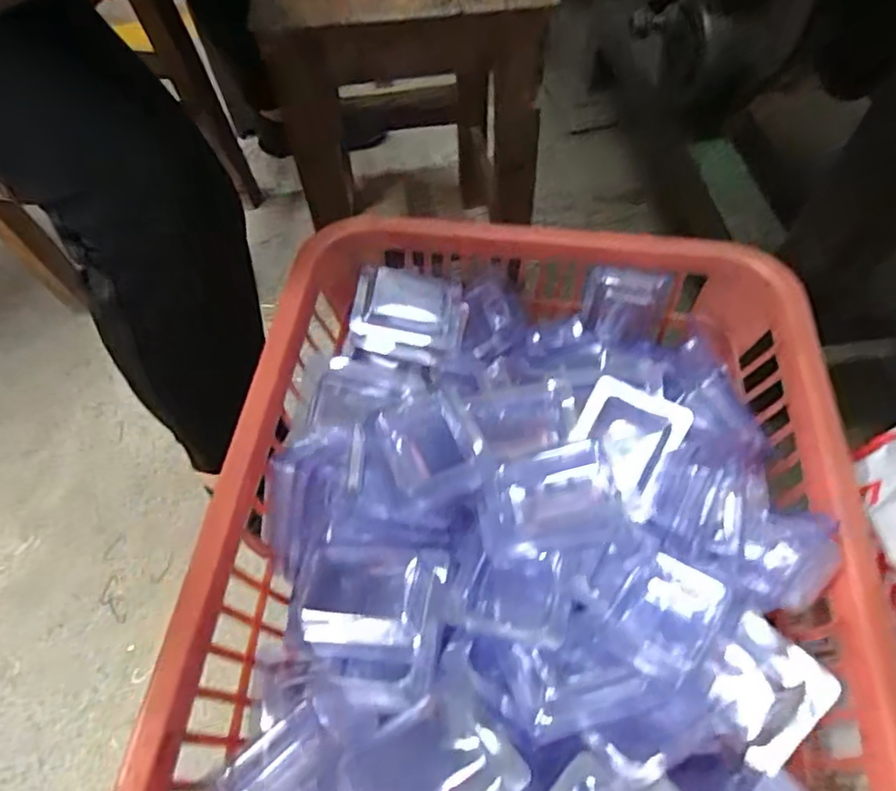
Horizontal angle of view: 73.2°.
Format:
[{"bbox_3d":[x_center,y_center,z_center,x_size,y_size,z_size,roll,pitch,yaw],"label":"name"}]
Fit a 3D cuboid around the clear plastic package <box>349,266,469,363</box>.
[{"bbox_3d":[-0.030,-0.062,0.481,0.089,0.022,0.070,9,81,-11],"label":"clear plastic package"}]

